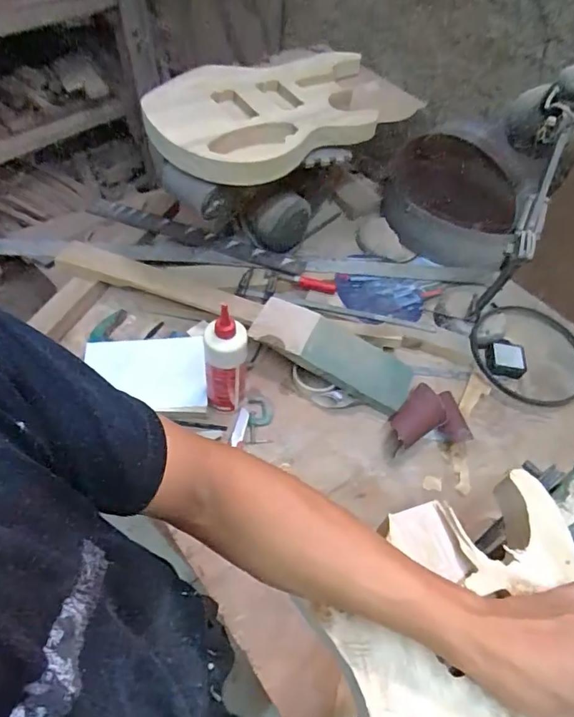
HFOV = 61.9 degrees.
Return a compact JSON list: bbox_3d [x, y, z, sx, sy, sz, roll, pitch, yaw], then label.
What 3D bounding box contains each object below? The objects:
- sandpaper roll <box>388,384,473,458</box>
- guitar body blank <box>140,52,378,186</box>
[{"bbox_3d":[0.242,0.099,0.830,0.128,0.053,0.104,-6,55,-9],"label":"sandpaper roll"},{"bbox_3d":[-0.012,-0.467,0.877,0.499,0.054,0.296,-34,63,-25],"label":"guitar body blank"}]

